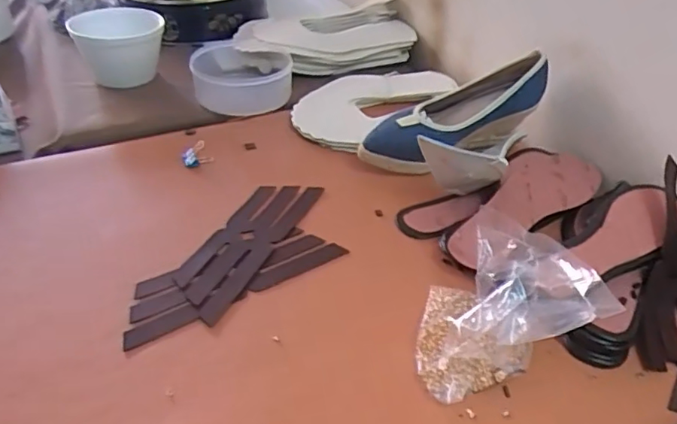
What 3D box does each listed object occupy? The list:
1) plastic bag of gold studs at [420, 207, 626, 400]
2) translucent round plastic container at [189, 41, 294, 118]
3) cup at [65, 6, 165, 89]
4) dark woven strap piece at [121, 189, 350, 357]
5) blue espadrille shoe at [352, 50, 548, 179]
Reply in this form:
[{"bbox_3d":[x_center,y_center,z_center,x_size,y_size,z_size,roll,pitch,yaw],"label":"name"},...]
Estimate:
[{"bbox_3d":[0.126,0.071,0.462,0.125,0.094,0.131,-4,39,-5],"label":"plastic bag of gold studs"},{"bbox_3d":[-0.138,-0.195,0.803,0.137,0.055,0.141,-7,40,-10],"label":"translucent round plastic container"},{"bbox_3d":[-0.321,-0.242,0.821,0.118,0.087,0.128,0,39,0],"label":"cup"},{"bbox_3d":[-0.108,0.041,0.564,0.246,0.007,0.130,-27,46,-30],"label":"dark woven strap piece"},{"bbox_3d":[0.143,-0.124,0.682,0.241,0.126,0.068,-11,40,-14],"label":"blue espadrille shoe"}]

